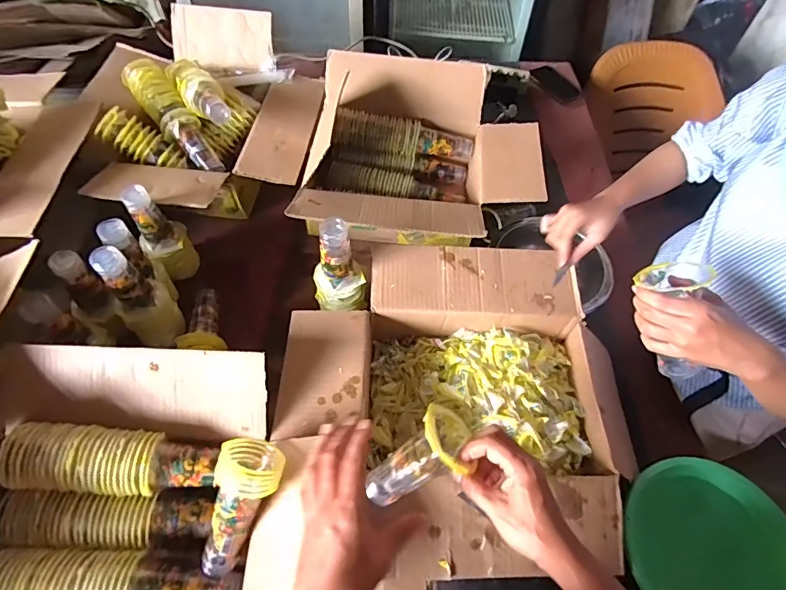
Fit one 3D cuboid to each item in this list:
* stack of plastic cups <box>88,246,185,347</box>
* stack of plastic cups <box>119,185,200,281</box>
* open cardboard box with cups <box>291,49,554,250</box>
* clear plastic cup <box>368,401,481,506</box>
[{"bbox_3d":[-0.400,0.006,0.731,0.073,0.199,0.071,-2,57,-5],"label":"stack of plastic cups"},{"bbox_3d":[-0.412,-0.104,0.835,0.079,0.195,0.065,-26,62,-19],"label":"stack of plastic cups"},{"bbox_3d":[0.063,-0.247,0.927,0.437,0.223,0.399,7,56,1],"label":"open cardboard box with cups"},{"bbox_3d":[0.019,0.178,0.487,0.123,0.069,0.071,-43,61,17],"label":"clear plastic cup"}]

